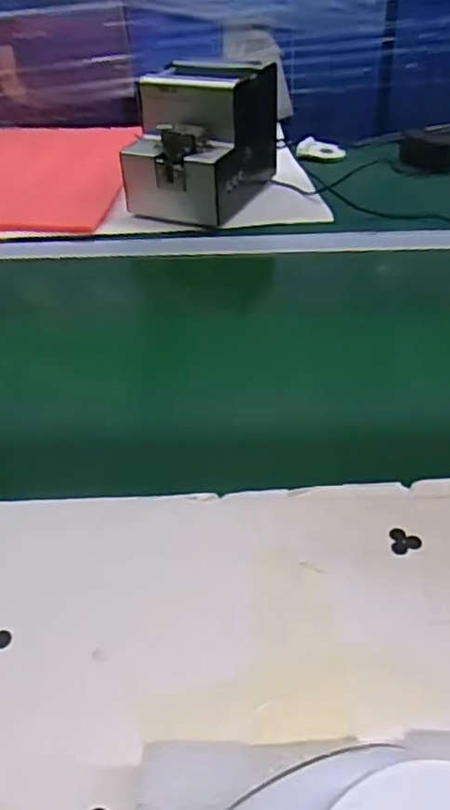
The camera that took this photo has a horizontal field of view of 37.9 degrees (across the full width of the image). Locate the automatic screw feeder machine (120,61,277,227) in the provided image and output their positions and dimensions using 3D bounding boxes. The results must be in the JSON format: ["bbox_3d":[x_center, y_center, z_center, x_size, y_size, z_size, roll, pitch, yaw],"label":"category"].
[{"bbox_3d":[-0.026,-0.325,0.801,0.123,0.143,0.180,16,42,21],"label":"automatic screw feeder machine"}]

